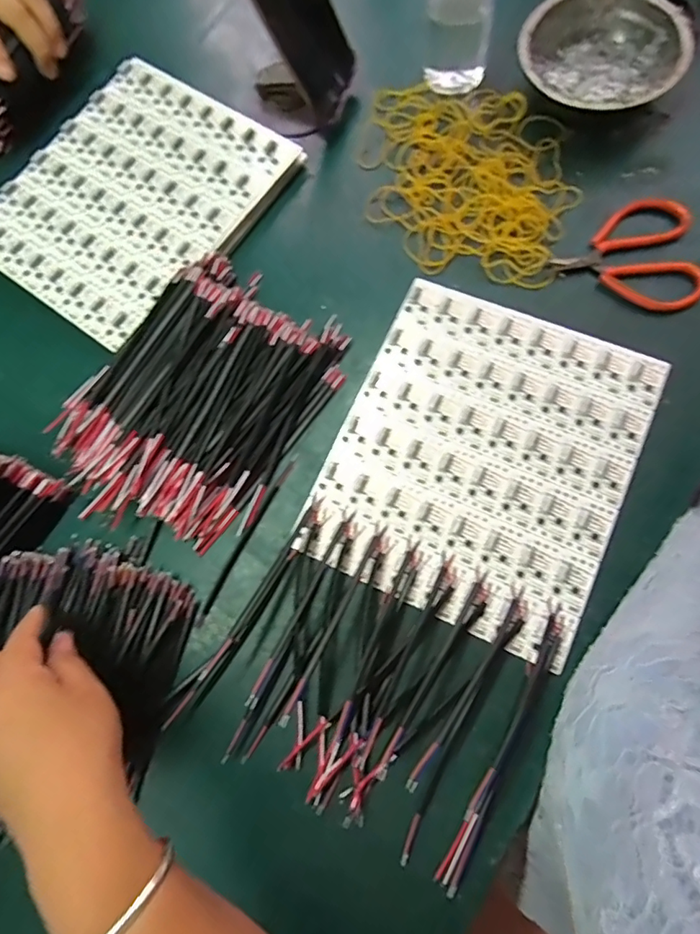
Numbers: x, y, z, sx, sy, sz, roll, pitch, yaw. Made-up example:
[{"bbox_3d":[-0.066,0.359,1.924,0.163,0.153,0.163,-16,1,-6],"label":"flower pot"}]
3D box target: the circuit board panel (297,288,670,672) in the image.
[{"bbox_3d":[0.095,-0.010,0.366,0.197,0.005,0.231,23,79,12],"label":"circuit board panel"}]

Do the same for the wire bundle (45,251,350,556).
[{"bbox_3d":[-0.115,-0.054,0.390,0.159,0.023,0.209,34,81,13],"label":"wire bundle"}]

